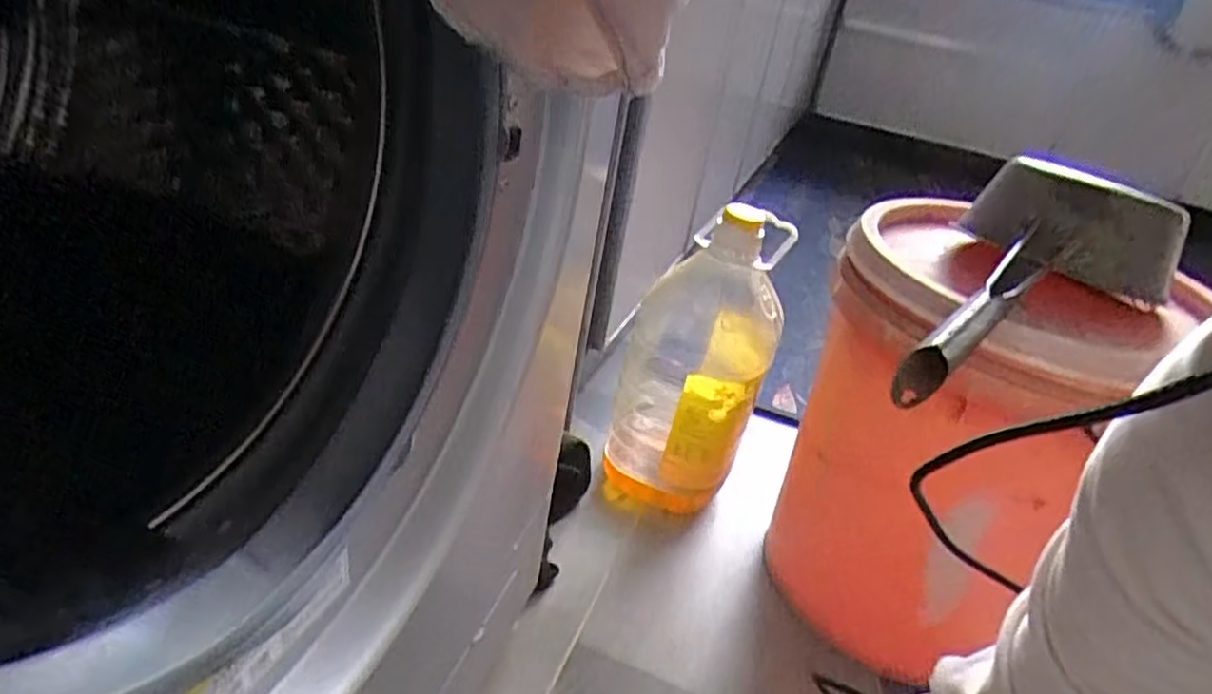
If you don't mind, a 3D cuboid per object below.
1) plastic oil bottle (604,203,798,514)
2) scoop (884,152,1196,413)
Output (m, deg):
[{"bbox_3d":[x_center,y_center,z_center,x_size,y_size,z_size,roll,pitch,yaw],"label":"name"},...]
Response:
[{"bbox_3d":[0.098,0.021,0.809,0.146,0.345,0.157,15,30,5],"label":"plastic oil bottle"},{"bbox_3d":[0.310,-0.047,0.523,0.149,0.109,0.300,27,33,26],"label":"scoop"}]

